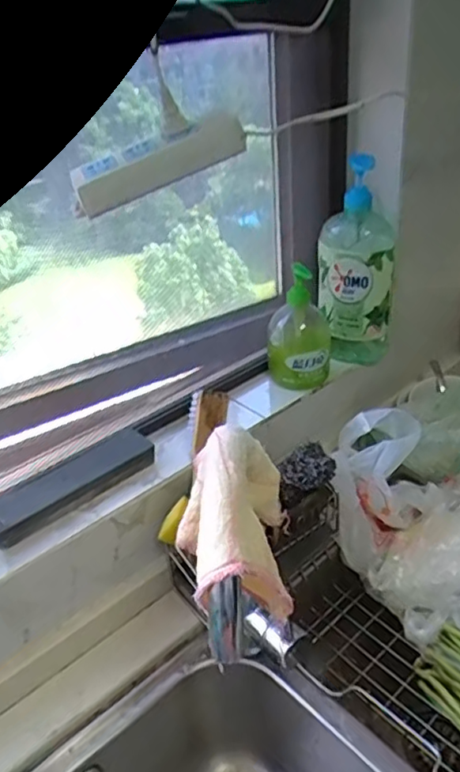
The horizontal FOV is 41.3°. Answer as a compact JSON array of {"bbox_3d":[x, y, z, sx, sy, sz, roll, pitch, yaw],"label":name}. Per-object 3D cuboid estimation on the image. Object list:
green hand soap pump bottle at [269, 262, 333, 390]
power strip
[{"bbox_3d":[0.094,-0.083,0.838,0.087,0.161,0.079,2,33,11],"label":"green hand soap pump bottle"},{"bbox_3d":[-0.071,-0.221,0.601,0.173,0.039,0.052,-22,33,0],"label":"power strip"}]

